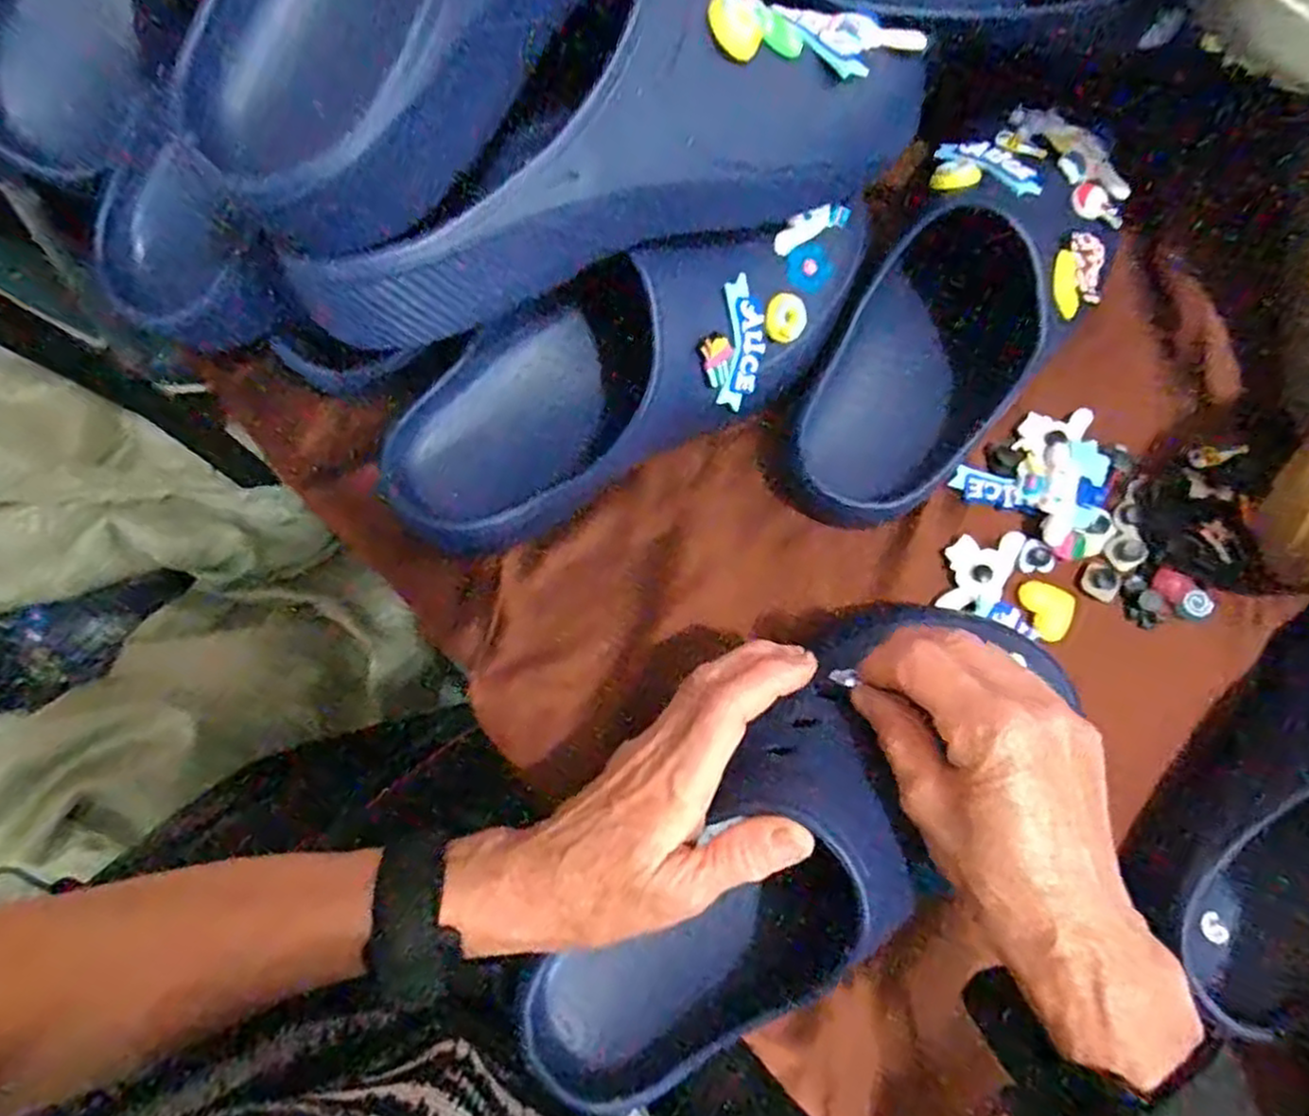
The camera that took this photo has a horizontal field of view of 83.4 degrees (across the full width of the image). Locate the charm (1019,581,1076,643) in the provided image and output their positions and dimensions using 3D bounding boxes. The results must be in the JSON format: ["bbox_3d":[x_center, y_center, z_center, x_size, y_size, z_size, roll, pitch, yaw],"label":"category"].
[{"bbox_3d":[0.210,0.028,0.397,0.026,0.006,0.029,24,77,6],"label":"charm"}]

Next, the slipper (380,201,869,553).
[{"bbox_3d":[-0.015,-0.102,0.376,0.288,0.090,0.101,-28,77,7],"label":"slipper"}]

